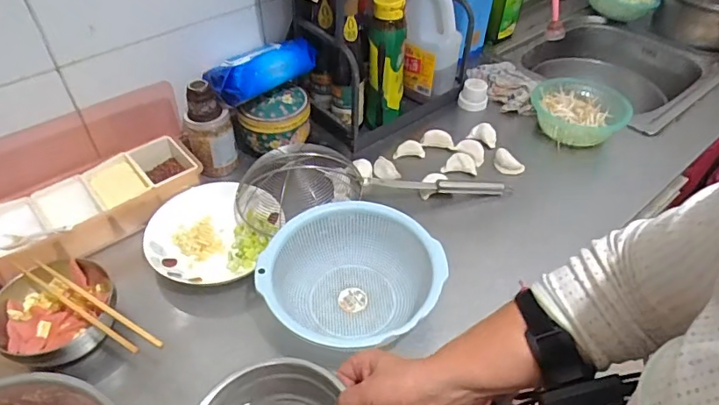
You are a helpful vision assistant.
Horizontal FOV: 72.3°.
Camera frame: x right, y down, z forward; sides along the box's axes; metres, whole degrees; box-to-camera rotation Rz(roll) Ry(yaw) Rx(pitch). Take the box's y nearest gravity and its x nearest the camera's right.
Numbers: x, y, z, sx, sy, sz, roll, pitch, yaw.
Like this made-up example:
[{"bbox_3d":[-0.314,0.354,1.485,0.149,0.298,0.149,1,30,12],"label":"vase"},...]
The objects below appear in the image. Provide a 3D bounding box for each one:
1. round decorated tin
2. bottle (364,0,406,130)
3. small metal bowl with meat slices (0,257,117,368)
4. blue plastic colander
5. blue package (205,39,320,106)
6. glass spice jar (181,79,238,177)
[{"bbox_3d":[-0.146,-0.151,0.872,0.124,0.081,0.106,-3,45,-3],"label":"round decorated tin"},{"bbox_3d":[0.049,-0.254,0.888,0.071,0.225,0.077,4,45,4],"label":"bottle"},{"bbox_3d":[-0.380,0.144,0.619,0.136,0.066,0.135,0,45,0],"label":"small metal bowl with meat slices"},{"bbox_3d":[-0.010,0.107,0.655,0.212,0.089,0.213,0,45,0],"label":"blue plastic colander"},{"bbox_3d":[-0.163,-0.225,0.823,0.188,0.053,0.074,-35,54,-30],"label":"blue package"},{"bbox_3d":[-0.258,-0.130,0.823,0.068,0.159,0.074,0,45,0],"label":"glass spice jar"}]

